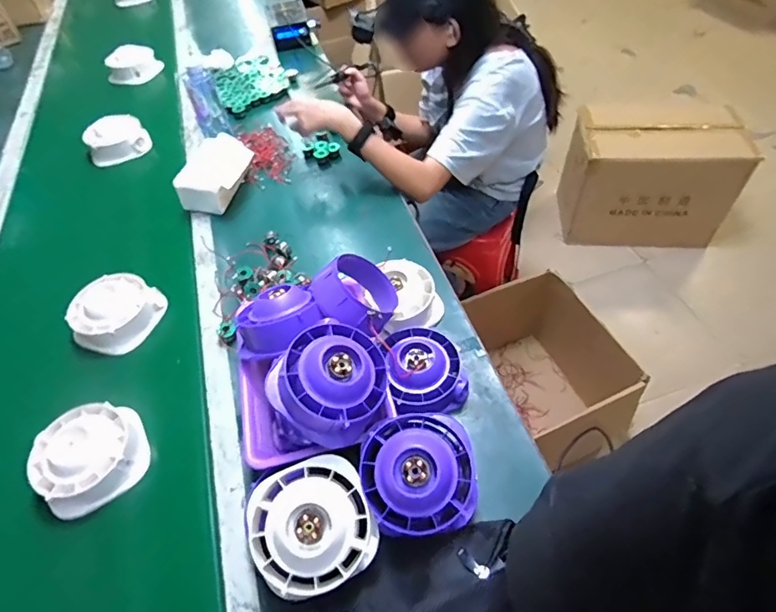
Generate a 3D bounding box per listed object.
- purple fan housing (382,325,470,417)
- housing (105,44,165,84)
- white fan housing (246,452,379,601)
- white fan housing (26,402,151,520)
[{"bbox_3d":[0.053,0.090,0.694,0.111,0.074,0.131,-13,54,-7],"label":"purple fan housing"},{"bbox_3d":[-0.760,-0.717,1.400,0.156,0.074,0.074,-24,56,-14],"label":"housing"},{"bbox_3d":[-0.087,0.253,0.536,0.130,0.075,0.130,-21,78,-13],"label":"white fan housing"},{"bbox_3d":[-0.424,0.206,0.660,0.141,0.059,0.137,-30,58,-18],"label":"white fan housing"}]

